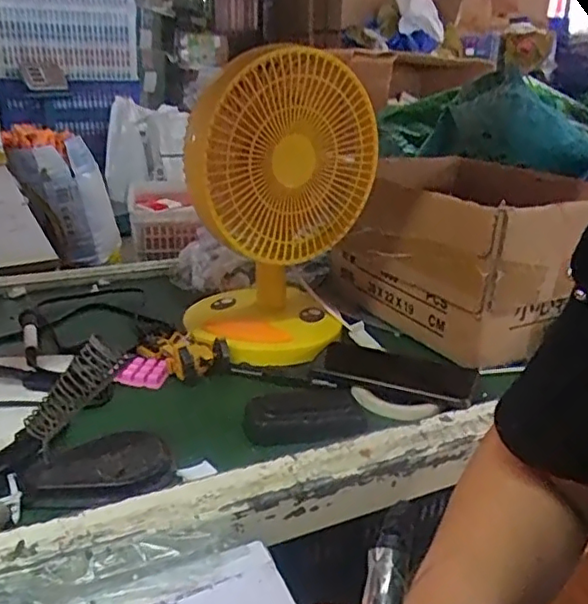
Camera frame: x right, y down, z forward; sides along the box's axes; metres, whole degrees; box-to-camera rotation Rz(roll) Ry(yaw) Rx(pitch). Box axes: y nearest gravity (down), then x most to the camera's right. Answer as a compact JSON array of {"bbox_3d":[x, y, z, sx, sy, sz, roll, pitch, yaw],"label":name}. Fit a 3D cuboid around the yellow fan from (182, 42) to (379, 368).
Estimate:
[{"bbox_3d":[-0.014,-0.103,0.674,0.202,0.301,0.180,2,23,1],"label":"yellow fan"}]

